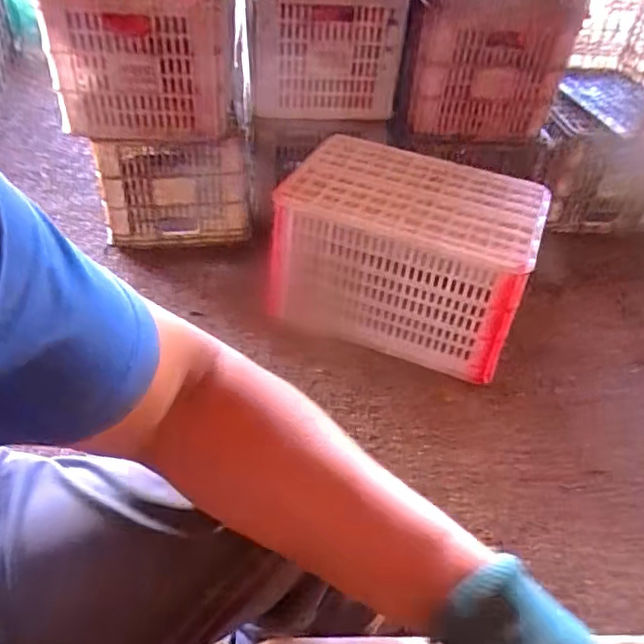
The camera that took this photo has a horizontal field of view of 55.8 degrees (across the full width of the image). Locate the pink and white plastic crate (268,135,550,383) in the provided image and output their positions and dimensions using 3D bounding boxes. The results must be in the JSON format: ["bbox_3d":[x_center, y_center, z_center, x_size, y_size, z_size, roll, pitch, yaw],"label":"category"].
[{"bbox_3d":[0.176,-0.148,1.288,0.487,0.279,0.327,18,43,13],"label":"pink and white plastic crate"}]

